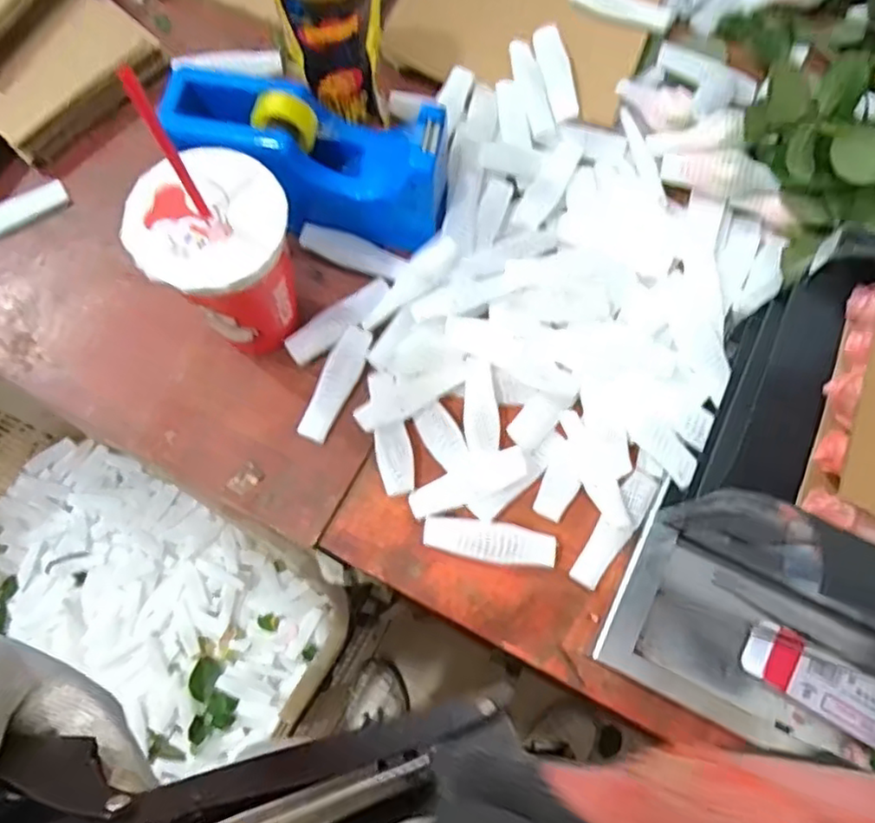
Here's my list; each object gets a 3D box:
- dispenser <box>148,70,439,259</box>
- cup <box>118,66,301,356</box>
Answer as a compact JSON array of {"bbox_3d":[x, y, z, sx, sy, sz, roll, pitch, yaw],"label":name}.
[{"bbox_3d":[-0.086,-0.190,0.474,0.191,0.073,0.091,24,74,5],"label":"dispenser"},{"bbox_3d":[-0.130,-0.101,0.400,0.085,0.191,0.085,1,73,-2],"label":"cup"}]

